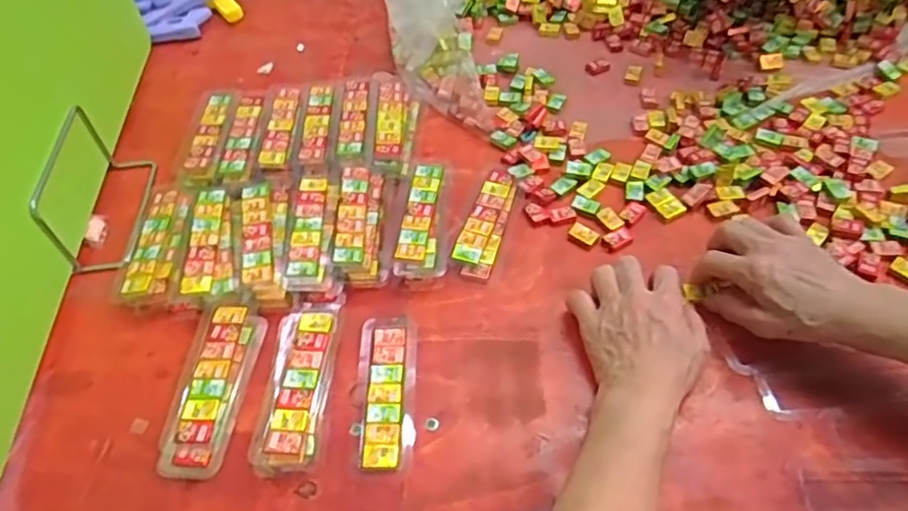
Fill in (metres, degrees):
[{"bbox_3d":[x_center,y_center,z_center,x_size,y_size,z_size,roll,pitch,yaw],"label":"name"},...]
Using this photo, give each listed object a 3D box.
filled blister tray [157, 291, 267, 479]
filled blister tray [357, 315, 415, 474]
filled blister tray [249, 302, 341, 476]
[{"bbox_3d":[-0.189,0.100,0.506,0.050,0.025,0.151,1,51,5],"label":"filled blister tray"},{"bbox_3d":[-0.054,0.106,0.509,0.043,0.009,0.133,-5,51,1],"label":"filled blister tray"},{"bbox_3d":[-0.123,0.097,0.506,0.049,0.025,0.150,0,51,5],"label":"filled blister tray"}]

